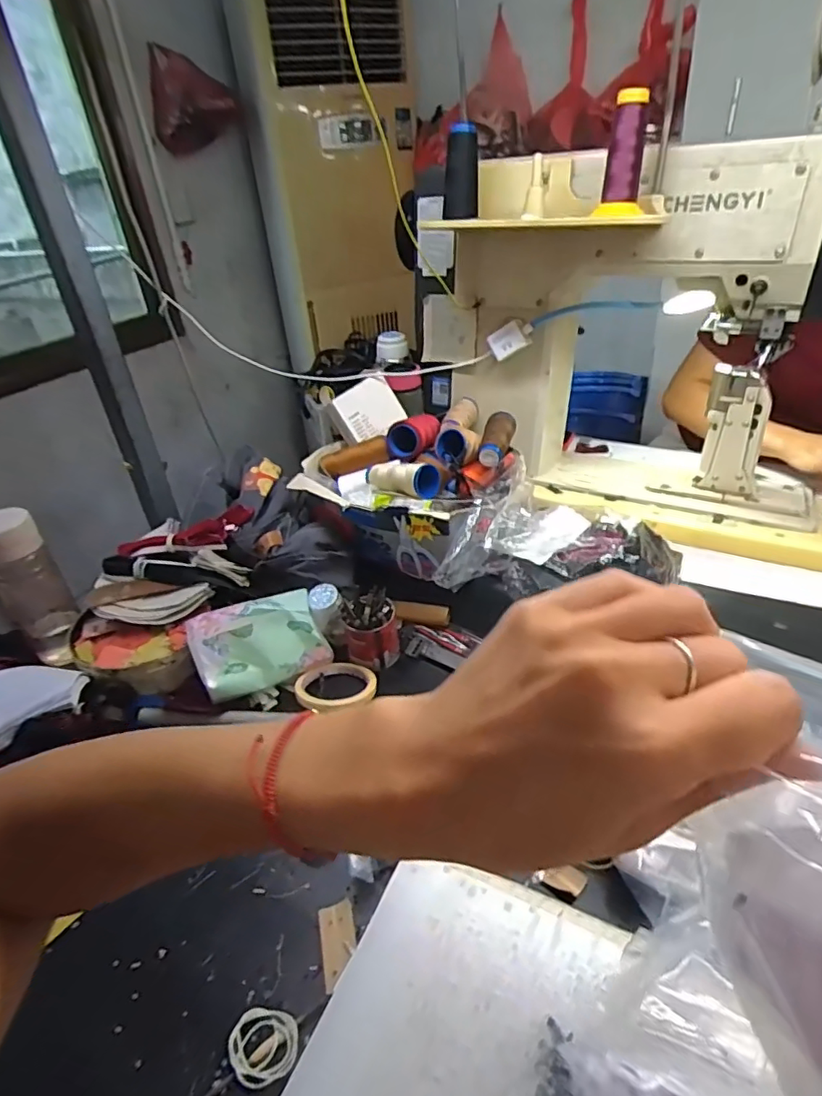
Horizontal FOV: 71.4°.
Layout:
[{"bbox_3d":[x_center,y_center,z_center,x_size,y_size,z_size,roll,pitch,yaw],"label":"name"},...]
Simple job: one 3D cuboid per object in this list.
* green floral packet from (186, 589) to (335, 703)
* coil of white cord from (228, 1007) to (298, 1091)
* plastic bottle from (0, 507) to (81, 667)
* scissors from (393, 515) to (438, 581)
[{"bbox_3d":[-0.182,0.112,0.686,0.148,0.072,0.083,-21,36,-21],"label":"green floral packet"},{"bbox_3d":[-0.106,0.354,0.409,0.048,0.013,0.044,-4,34,3],"label":"coil of white cord"},{"bbox_3d":[-0.495,0.055,0.752,0.070,0.213,0.075,-30,40,-31],"label":"plastic bottle"},{"bbox_3d":[0.008,0.006,0.703,0.057,0.101,0.010,18,46,18],"label":"scissors"}]

